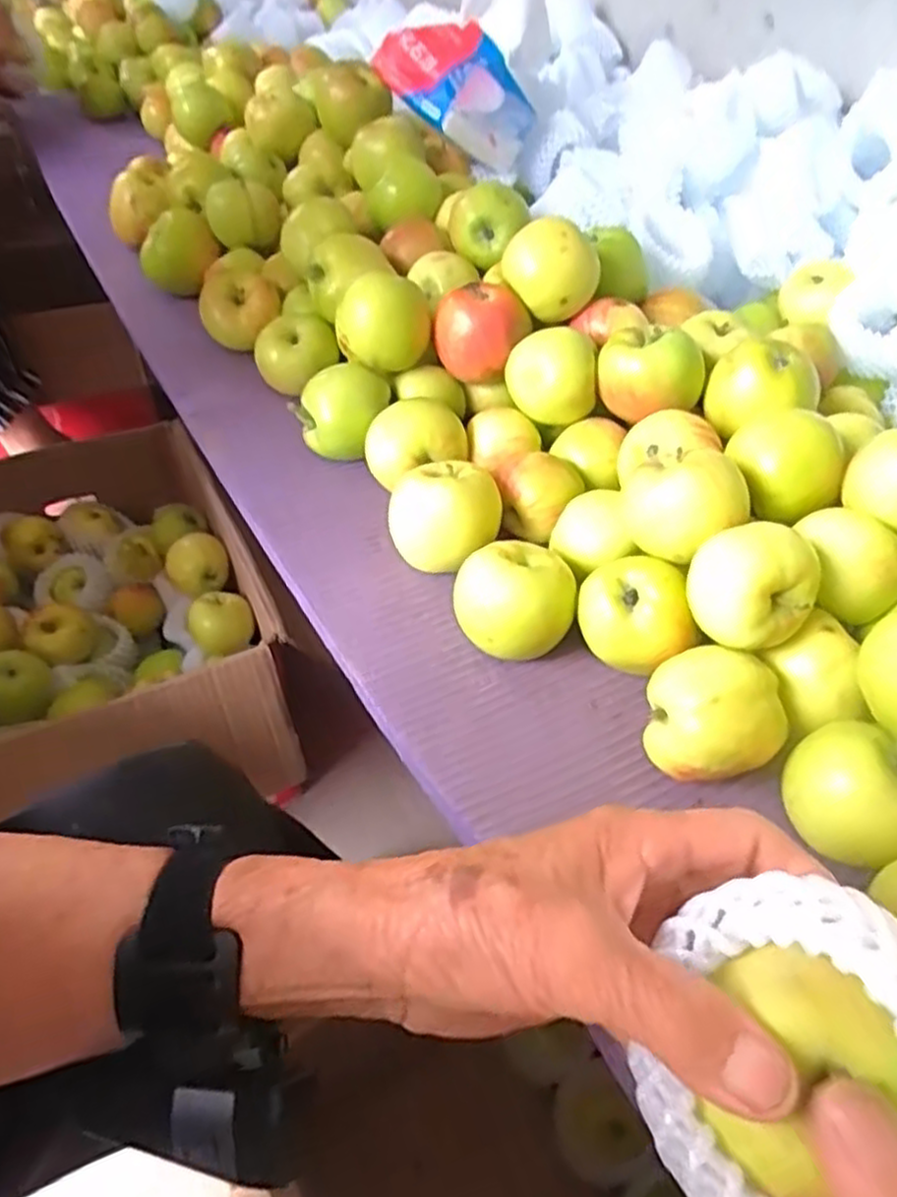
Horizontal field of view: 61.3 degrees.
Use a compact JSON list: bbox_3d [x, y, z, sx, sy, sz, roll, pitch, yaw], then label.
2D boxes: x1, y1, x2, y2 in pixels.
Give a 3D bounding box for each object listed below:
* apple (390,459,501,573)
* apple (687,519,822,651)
[{"bbox_3d":[-0.003,-0.051,0.461,0.064,0.061,0.055,5,48,-3],"label":"apple"},{"bbox_3d":[0.143,-0.008,0.360,0.047,0.050,0.049,4,48,-4],"label":"apple"}]

